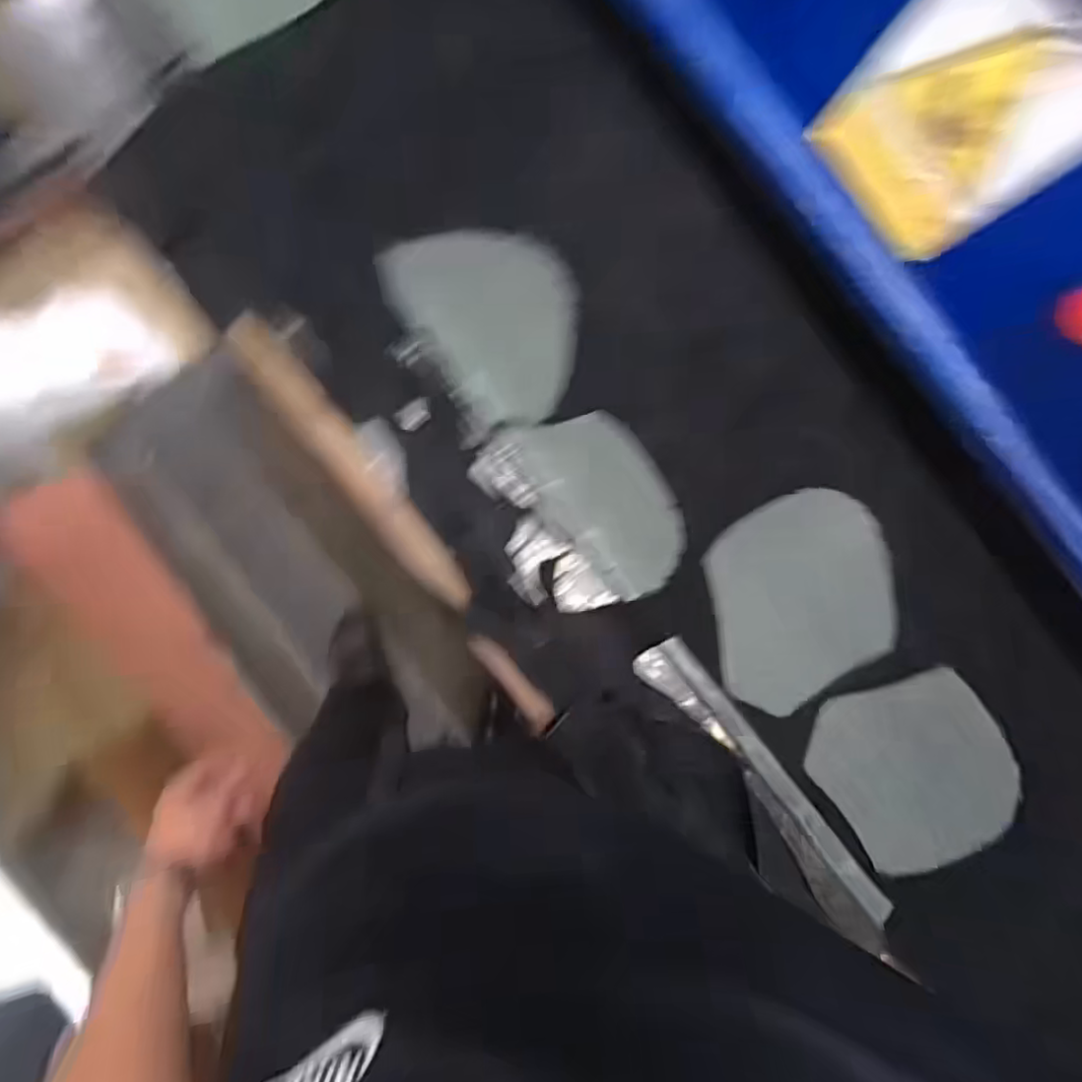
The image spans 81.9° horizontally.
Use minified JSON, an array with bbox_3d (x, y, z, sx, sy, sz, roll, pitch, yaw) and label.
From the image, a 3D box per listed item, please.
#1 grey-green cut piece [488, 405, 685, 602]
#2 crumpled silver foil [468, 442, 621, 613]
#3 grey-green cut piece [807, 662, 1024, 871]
[{"bbox_3d":[0.060,-0.044,0.603,0.109,0.030,0.197,-32,91,-8],"label":"grey-green cut piece"},{"bbox_3d":[-0.010,-0.003,0.598,0.074,0.019,0.184,-33,92,-8],"label":"crumpled silver foil"},{"bbox_3d":[0.373,0.224,0.621,0.179,0.012,0.190,0,85,-1],"label":"grey-green cut piece"}]

